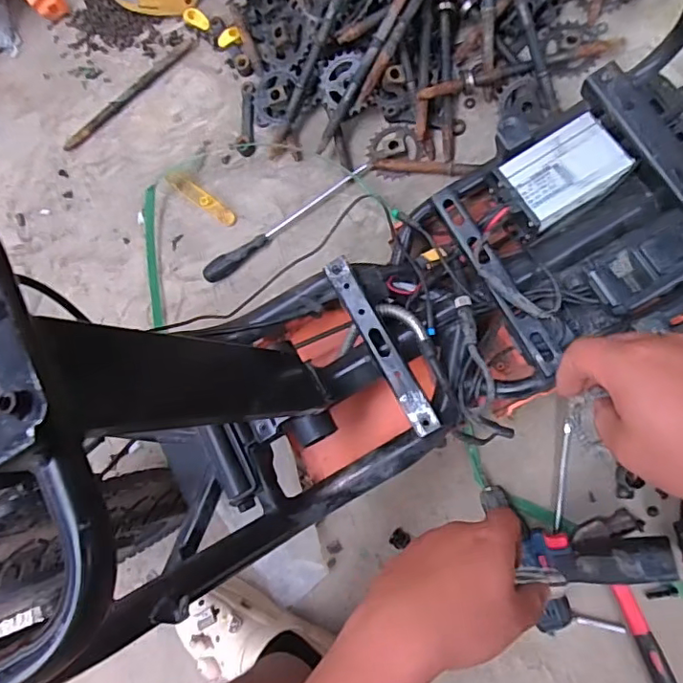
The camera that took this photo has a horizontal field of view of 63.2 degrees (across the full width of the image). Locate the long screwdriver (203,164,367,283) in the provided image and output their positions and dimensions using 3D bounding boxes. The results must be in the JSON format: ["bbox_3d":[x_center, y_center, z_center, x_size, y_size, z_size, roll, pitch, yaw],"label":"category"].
[{"bbox_3d":[-0.091,-0.186,0.877,0.300,0.037,0.033,-32,78,7],"label":"long screwdriver"}]

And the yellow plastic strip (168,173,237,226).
[{"bbox_3d":[-0.233,-0.238,0.917,0.146,0.010,0.025,38,92,13],"label":"yellow plastic strip"}]

